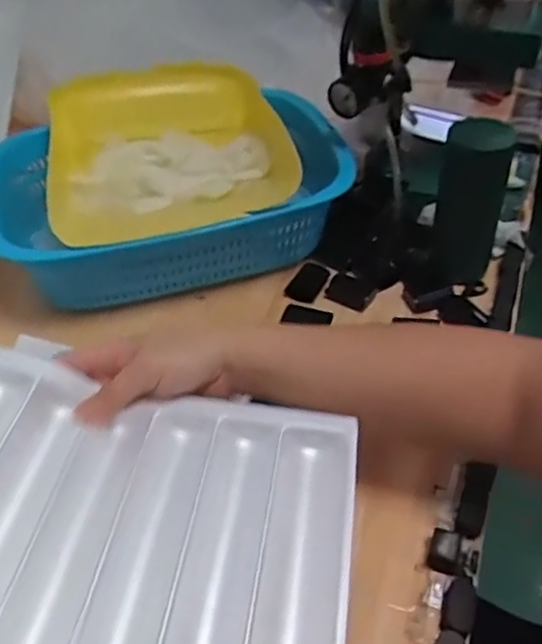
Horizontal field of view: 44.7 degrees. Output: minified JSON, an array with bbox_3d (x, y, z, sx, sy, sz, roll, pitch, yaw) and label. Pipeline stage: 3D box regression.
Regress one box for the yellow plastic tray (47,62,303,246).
[{"bbox_3d":[-0.122,-0.202,0.775,0.280,0.108,0.212,-12,71,2],"label":"yellow plastic tray"}]

